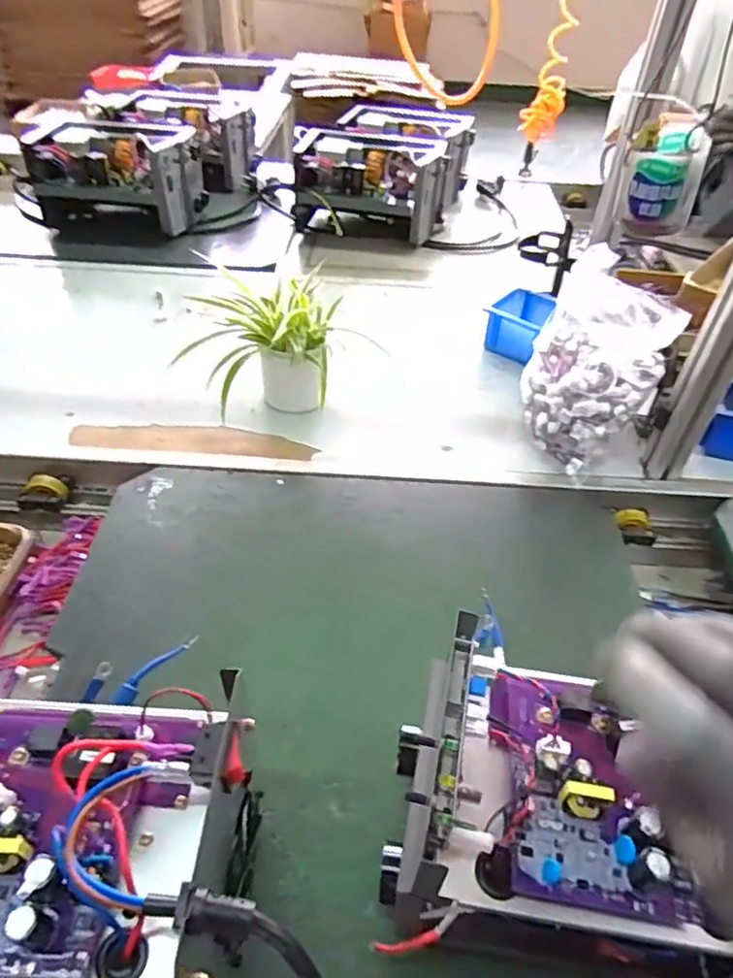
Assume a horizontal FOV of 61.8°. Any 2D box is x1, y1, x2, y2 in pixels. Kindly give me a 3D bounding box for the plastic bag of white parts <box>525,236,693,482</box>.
[{"bbox_3d":[0.275,-0.156,0.774,0.135,0.187,0.165,-21,49,-22],"label":"plastic bag of white parts"}]

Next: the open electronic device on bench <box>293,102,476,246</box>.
[{"bbox_3d":[0.047,-0.708,1.353,0.285,0.155,0.426,15,46,13],"label":"open electronic device on bench"}]

